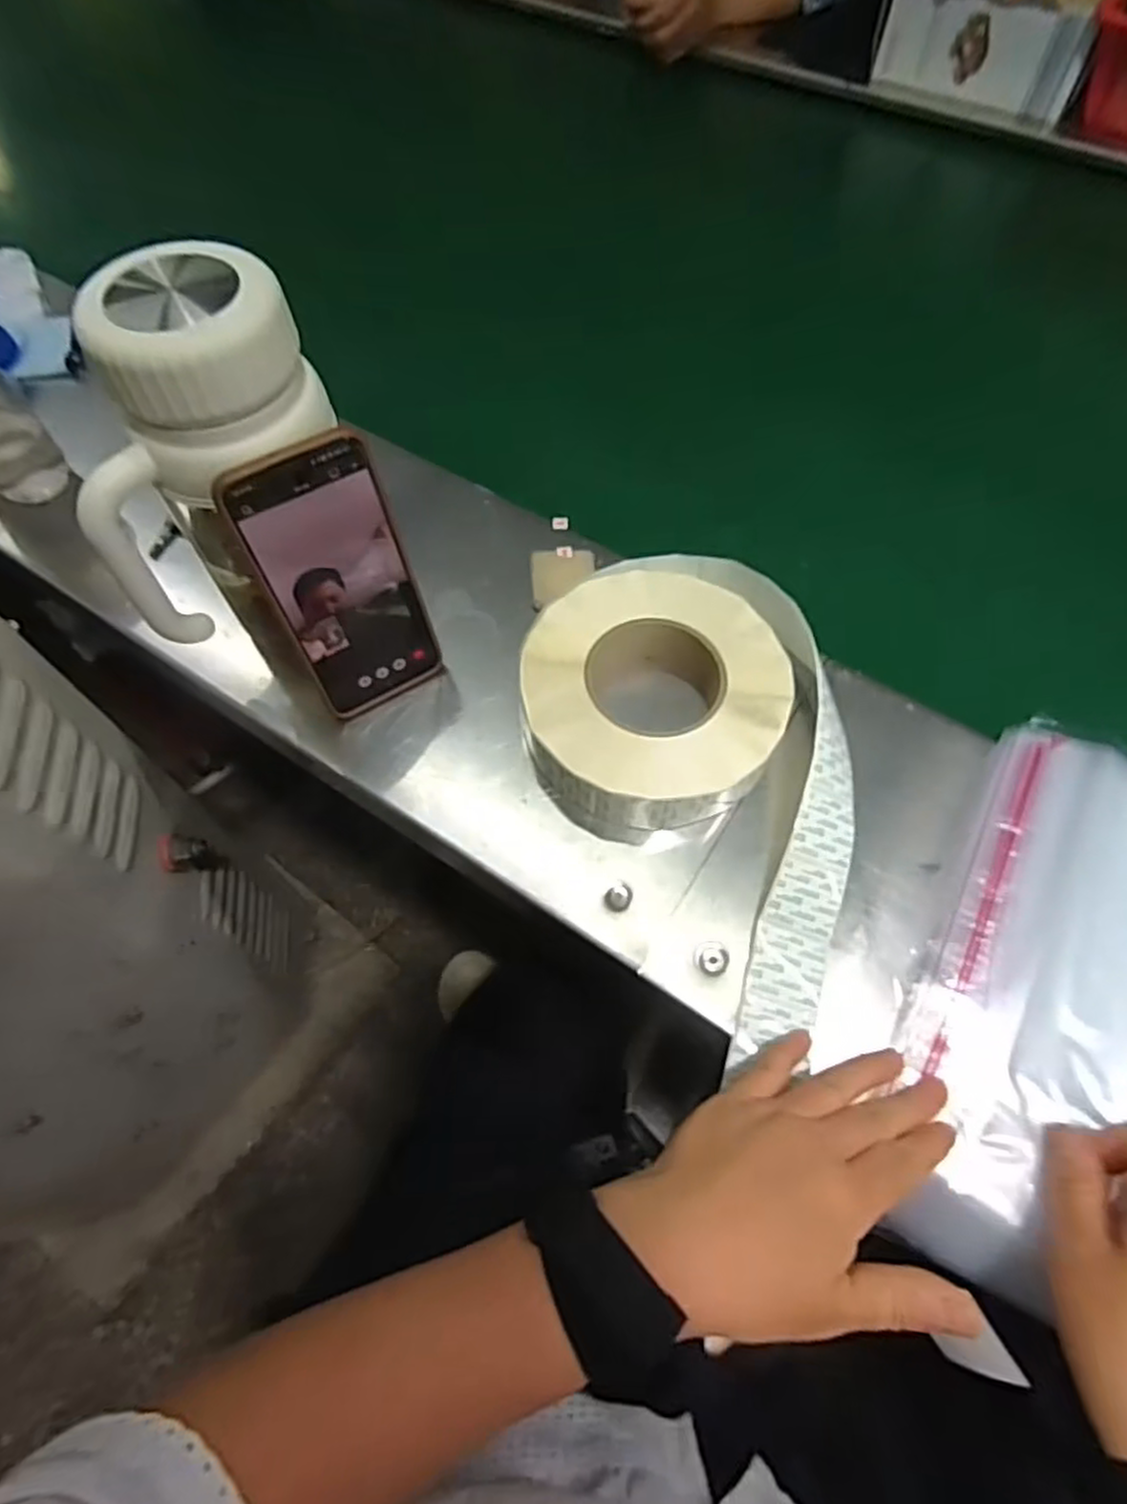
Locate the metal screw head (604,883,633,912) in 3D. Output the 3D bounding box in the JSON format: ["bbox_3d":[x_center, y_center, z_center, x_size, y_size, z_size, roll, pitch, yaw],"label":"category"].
[{"bbox_3d":[0.031,0.080,0.405,0.014,0.004,0.016,40,69,19],"label":"metal screw head"}]

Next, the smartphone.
[{"bbox_3d":[-0.118,-0.087,0.400,0.076,0.160,0.008,-29,51,-16],"label":"smartphone"}]

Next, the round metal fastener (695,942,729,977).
[{"bbox_3d":[0.079,0.111,0.391,0.018,0.004,0.018,0,62,0],"label":"round metal fastener"}]

